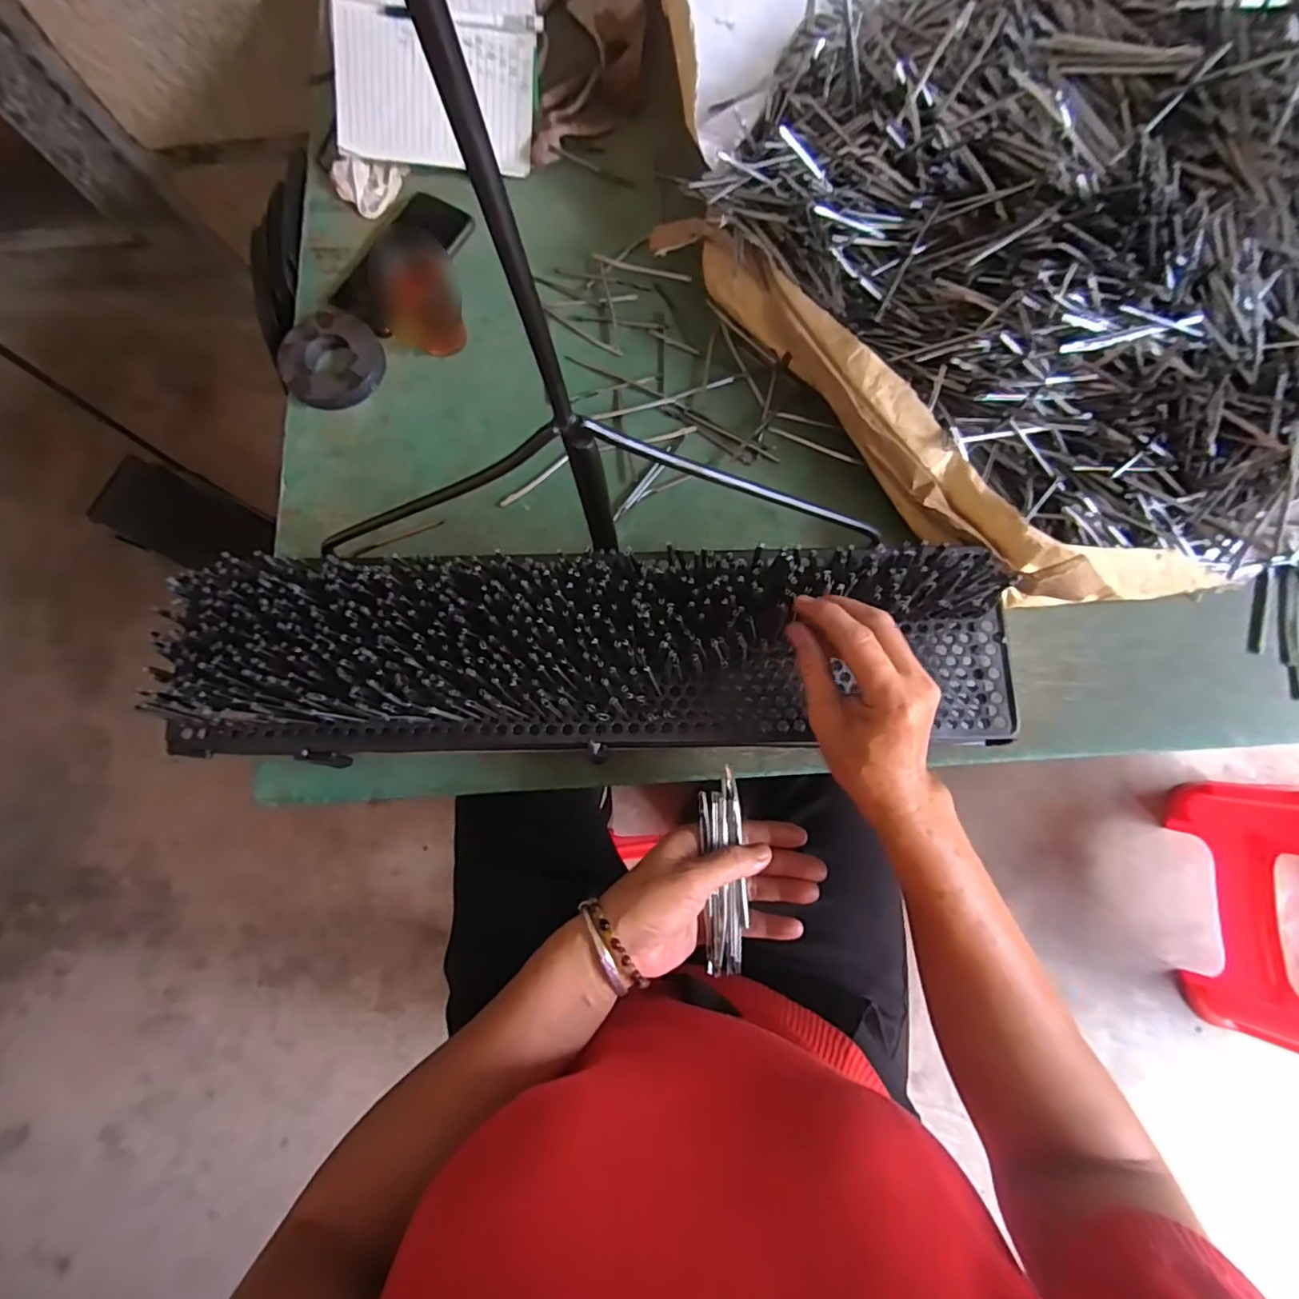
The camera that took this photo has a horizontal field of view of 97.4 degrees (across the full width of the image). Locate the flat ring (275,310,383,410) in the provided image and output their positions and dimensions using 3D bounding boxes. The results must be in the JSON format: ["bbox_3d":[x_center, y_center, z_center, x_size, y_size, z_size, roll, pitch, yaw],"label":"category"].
[{"bbox_3d":[-0.309,-0.283,0.553,0.093,0.021,0.095,0,77,1],"label":"flat ring"}]

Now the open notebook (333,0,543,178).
[{"bbox_3d":[-0.217,-0.593,0.580,0.197,0.033,0.168,5,106,-6],"label":"open notebook"}]

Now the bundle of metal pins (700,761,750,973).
[{"bbox_3d":[0.046,0.145,0.376,0.029,0.013,0.128,2,82,2],"label":"bundle of metal pins"}]

